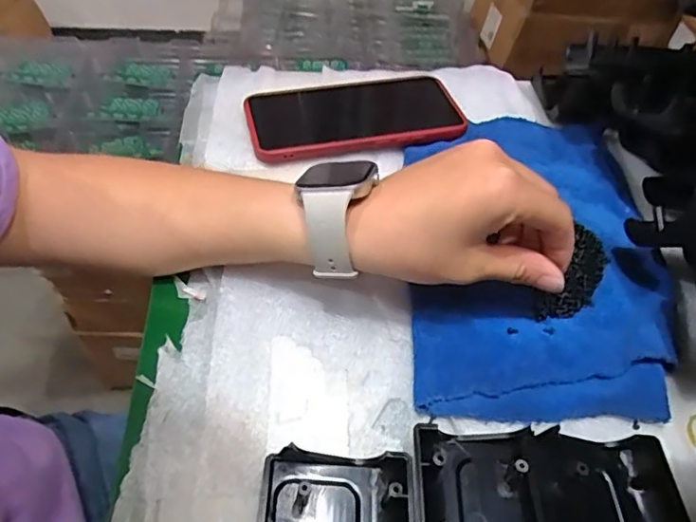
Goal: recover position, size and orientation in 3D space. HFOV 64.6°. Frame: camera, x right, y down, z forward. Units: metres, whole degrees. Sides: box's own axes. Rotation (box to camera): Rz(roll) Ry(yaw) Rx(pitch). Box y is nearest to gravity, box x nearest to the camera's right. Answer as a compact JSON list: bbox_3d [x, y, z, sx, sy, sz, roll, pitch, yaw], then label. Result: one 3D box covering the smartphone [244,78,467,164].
[{"bbox_3d":[0.006,-0.114,0.430,0.164,0.014,0.089,-12,53,-12],"label":"smartphone"}]

